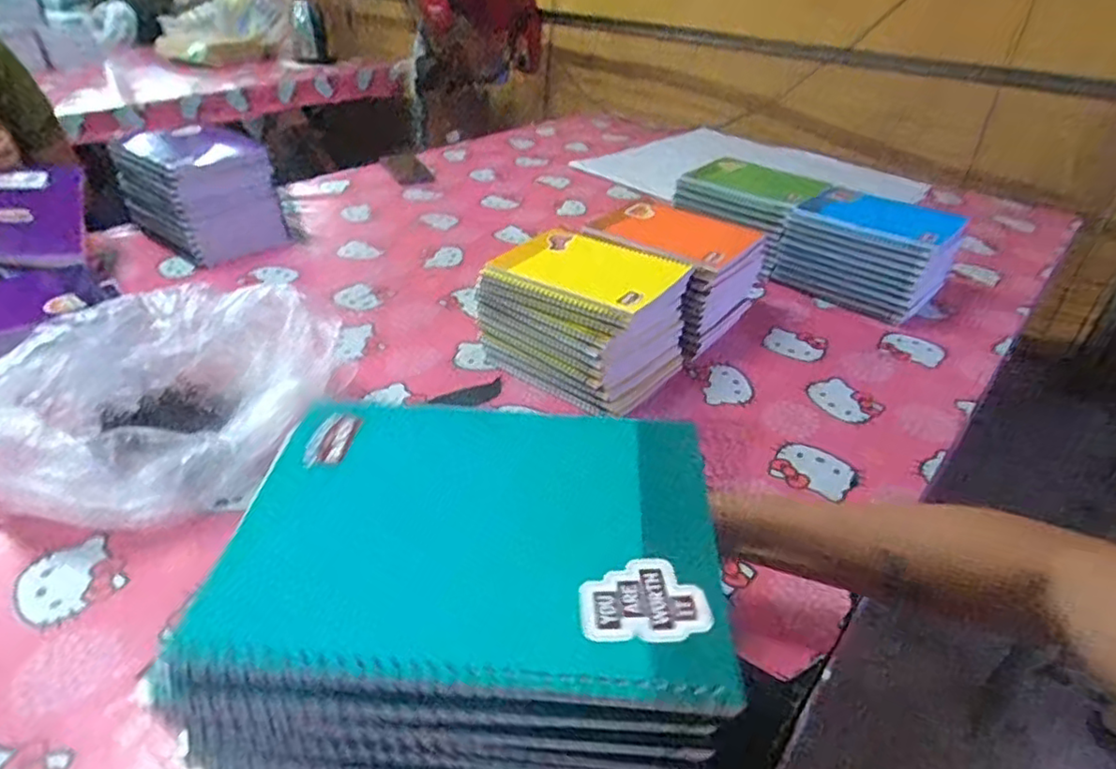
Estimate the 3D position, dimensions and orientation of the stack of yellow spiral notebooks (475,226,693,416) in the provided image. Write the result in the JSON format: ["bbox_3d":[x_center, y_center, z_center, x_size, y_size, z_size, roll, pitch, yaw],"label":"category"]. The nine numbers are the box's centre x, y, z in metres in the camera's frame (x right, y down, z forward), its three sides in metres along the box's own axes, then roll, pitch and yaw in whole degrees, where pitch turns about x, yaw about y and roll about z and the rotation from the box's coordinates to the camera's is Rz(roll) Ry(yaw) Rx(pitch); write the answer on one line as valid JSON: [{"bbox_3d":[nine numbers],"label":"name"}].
[{"bbox_3d":[0.029,-0.087,0.786,0.213,0.129,0.173,27,43,30],"label":"stack of yellow spiral notebooks"}]

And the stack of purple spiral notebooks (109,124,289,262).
[{"bbox_3d":[-0.547,-0.292,1.005,0.176,0.183,0.167,-28,45,-37],"label":"stack of purple spiral notebooks"}]

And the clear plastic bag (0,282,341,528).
[{"bbox_3d":[-0.374,0.017,0.630,0.264,0.115,0.250,2,36,-1],"label":"clear plastic bag"}]

